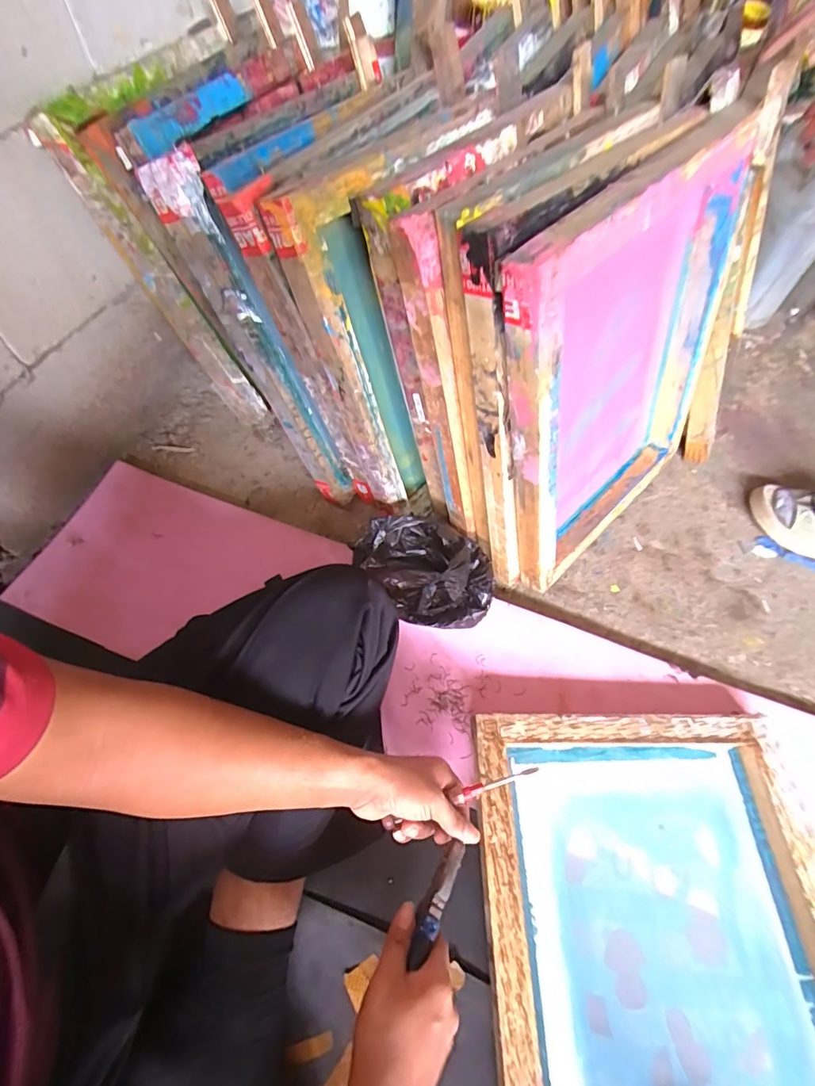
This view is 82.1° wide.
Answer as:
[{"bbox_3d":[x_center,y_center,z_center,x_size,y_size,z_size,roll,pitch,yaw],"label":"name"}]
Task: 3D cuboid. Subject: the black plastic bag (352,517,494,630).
[{"bbox_3d":[0.032,0.037,0.669,0.189,0.117,0.142,39,66,20],"label":"black plastic bag"}]

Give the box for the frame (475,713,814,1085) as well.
[{"bbox_3d":[0.273,0.430,0.487,0.374,0.047,0.471,-1,60,-1],"label":"frame"}]

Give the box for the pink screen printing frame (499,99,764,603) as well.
[{"bbox_3d":[0.265,-0.190,0.597,0.365,0.467,0.056,-42,54,-18],"label":"pink screen printing frame"}]

